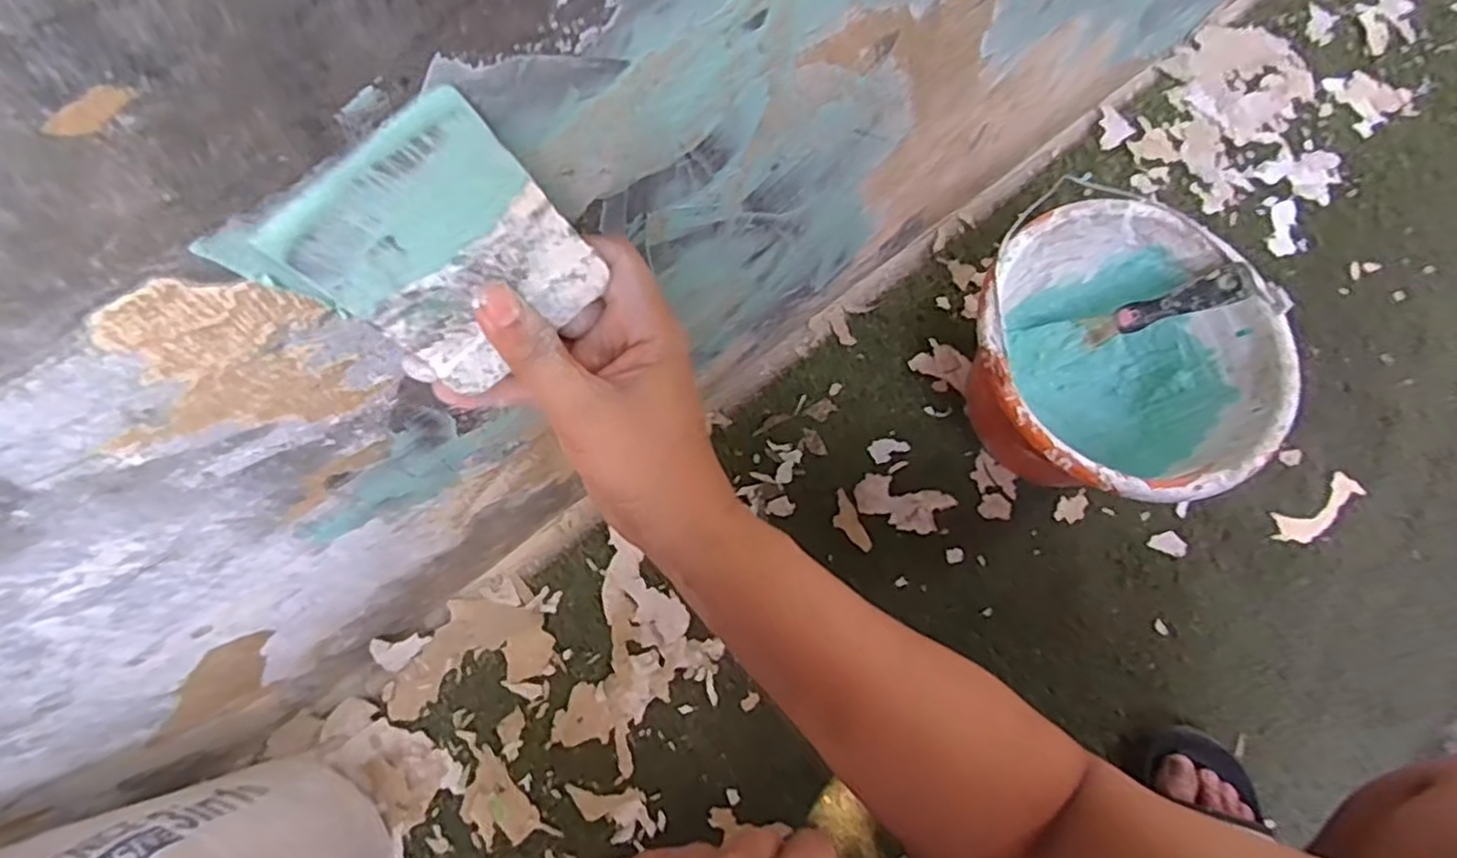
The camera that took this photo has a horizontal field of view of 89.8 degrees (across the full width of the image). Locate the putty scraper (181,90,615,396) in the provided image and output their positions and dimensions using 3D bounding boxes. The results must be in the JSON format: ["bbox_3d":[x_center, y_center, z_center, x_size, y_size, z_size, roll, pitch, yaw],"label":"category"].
[{"bbox_3d":[-0.101,-0.060,0.264,0.085,0.105,0.008,-40,58,1],"label":"putty scraper"}]

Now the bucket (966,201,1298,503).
[{"bbox_3d":[0.302,-0.044,0.608,0.226,0.147,0.223,1,73,-2],"label":"bucket"}]

